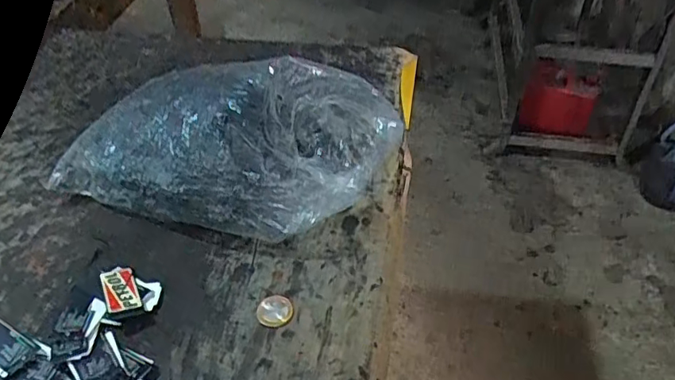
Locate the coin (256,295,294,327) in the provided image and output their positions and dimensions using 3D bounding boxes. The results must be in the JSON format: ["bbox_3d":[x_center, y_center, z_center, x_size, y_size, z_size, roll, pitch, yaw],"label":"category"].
[{"bbox_3d":[-0.051,0.099,0.456,0.029,0.004,0.028,1,43,-1],"label":"coin"}]

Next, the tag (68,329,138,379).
[{"bbox_3d":[-0.175,0.133,0.411,0.034,0.010,0.058,-27,50,-27],"label":"tag"}]

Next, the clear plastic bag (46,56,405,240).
[{"bbox_3d":[-0.104,-0.053,0.524,0.278,0.128,0.159,14,44,13],"label":"clear plastic bag"}]

